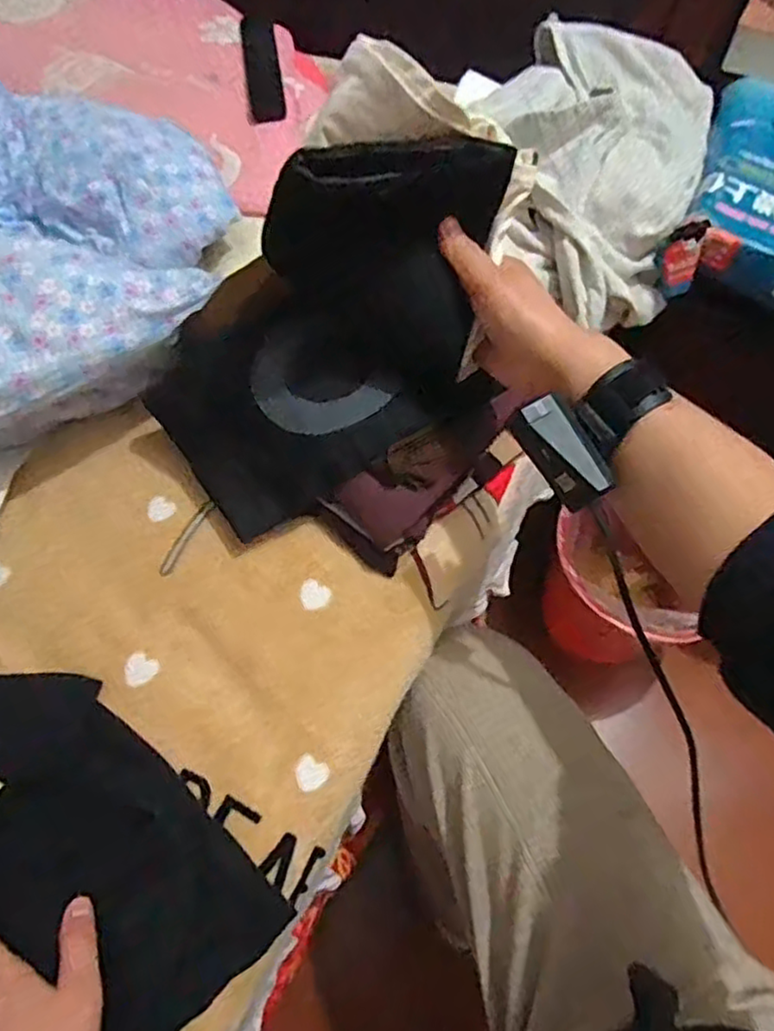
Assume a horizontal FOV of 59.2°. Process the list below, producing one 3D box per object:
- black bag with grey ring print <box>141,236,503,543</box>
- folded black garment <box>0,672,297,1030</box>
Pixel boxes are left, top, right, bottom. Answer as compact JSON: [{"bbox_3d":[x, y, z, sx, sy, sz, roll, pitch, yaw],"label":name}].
[{"bbox_3d":[-0.048,-0.100,0.513,0.234,0.020,0.147,-30,101,3],"label":"black bag with grey ring print"},{"bbox_3d":[-0.239,0.245,0.412,0.256,0.028,0.257,42,58,12],"label":"folded black garment"}]

